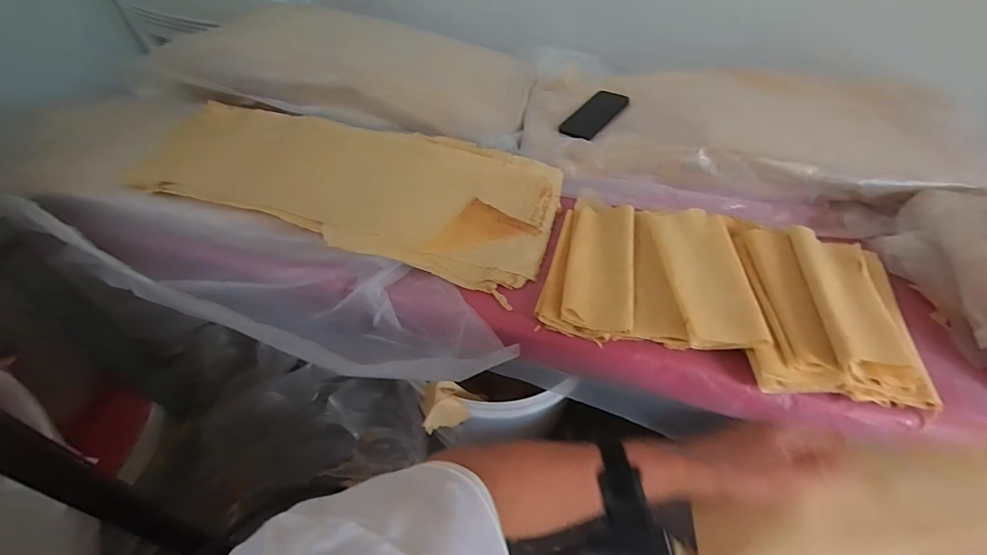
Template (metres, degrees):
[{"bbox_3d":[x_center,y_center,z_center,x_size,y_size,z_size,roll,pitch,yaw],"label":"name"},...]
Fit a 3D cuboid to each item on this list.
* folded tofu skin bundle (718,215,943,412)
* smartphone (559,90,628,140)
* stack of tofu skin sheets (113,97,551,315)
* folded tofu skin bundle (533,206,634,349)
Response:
[{"bbox_3d":[0.474,0.030,0.630,0.211,0.059,0.288,8,49,7],"label":"folded tofu skin bundle"},{"bbox_3d":[0.213,-0.340,0.903,0.076,0.011,0.165,33,64,18],"label":"smartphone"},{"bbox_3d":[-0.223,-0.176,0.785,0.677,0.052,0.302,18,60,0],"label":"stack of tofu skin sheets"},{"bbox_3d":[0.163,-0.020,0.709,0.135,0.040,0.263,13,50,11],"label":"folded tofu skin bundle"}]

